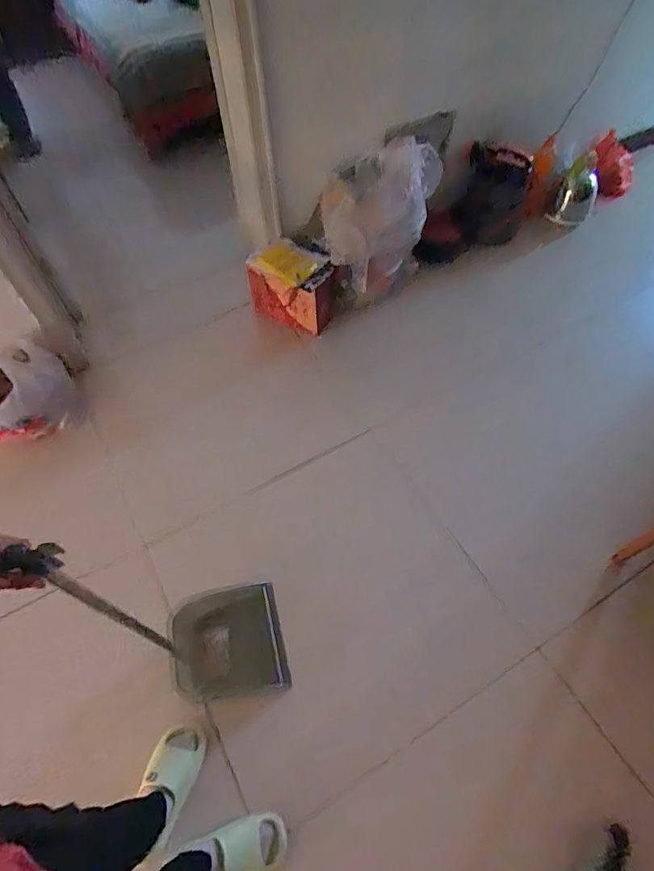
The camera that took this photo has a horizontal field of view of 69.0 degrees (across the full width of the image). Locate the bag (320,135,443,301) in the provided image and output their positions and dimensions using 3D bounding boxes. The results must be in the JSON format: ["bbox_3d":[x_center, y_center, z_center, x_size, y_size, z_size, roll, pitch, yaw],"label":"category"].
[{"bbox_3d":[0.176,-0.712,1.619,0.377,0.471,0.217,-5,57,-1],"label":"bag"}]

